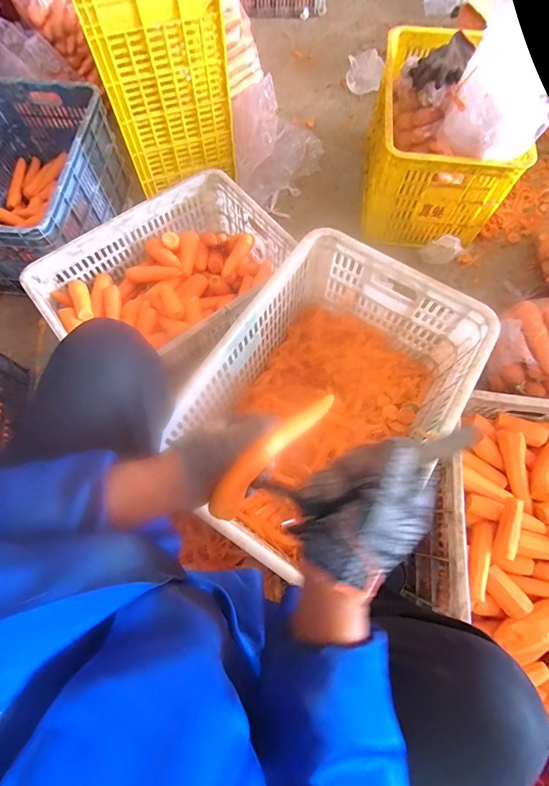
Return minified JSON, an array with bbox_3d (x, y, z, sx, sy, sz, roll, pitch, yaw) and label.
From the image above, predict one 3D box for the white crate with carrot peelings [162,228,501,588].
[{"bbox_3d":[0.106,0.023,0.751,0.427,0.263,0.597,30,74,10],"label":"white crate with carrot peelings"}]

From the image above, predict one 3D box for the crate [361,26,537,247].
[{"bbox_3d":[0.483,-0.778,1.055,0.351,0.337,0.537,8,71,3],"label":"crate"}]

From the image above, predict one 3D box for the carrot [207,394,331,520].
[{"bbox_3d":[0.001,0.062,0.379,0.030,0.024,0.178,43,73,13],"label":"carrot"}]

